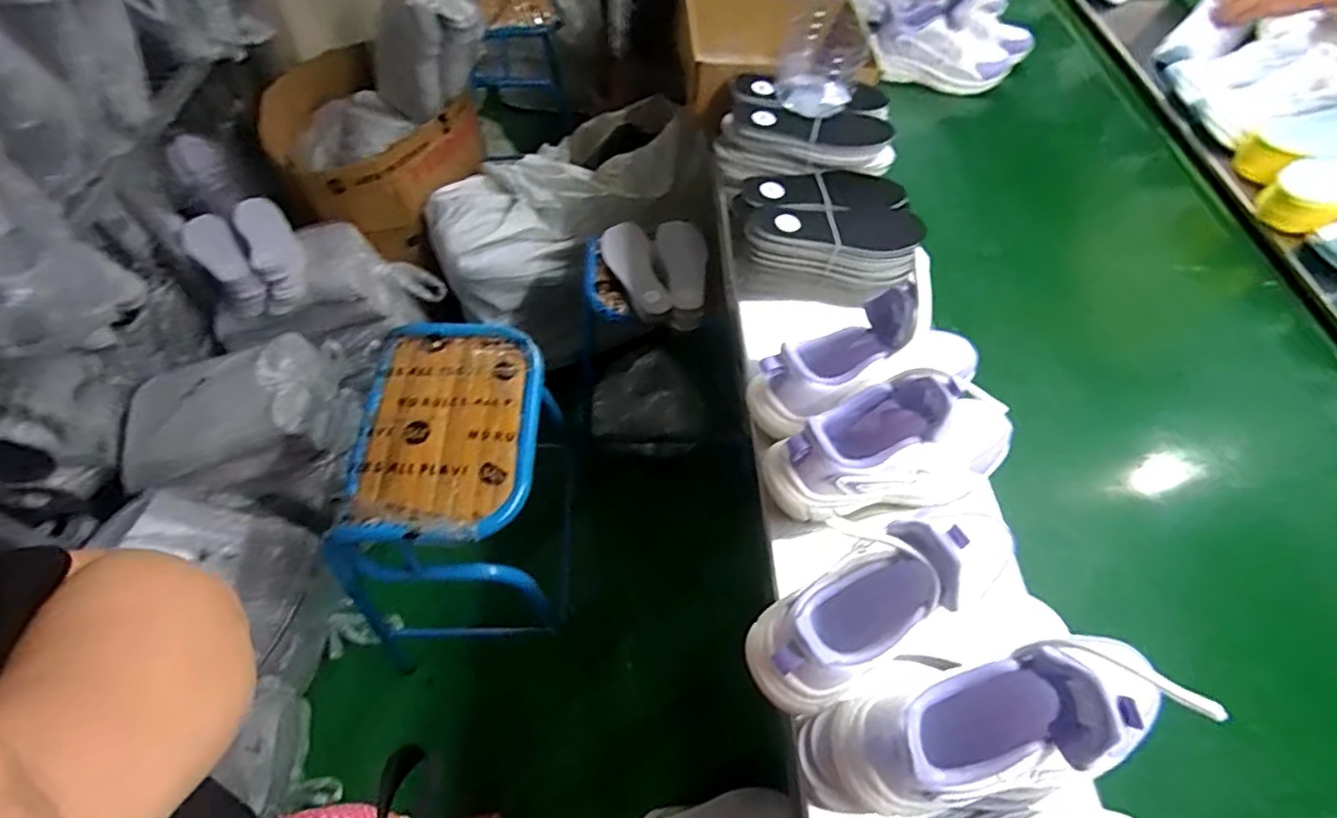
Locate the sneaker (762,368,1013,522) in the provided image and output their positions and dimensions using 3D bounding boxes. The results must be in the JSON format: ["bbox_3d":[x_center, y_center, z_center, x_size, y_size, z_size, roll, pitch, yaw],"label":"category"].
[{"bbox_3d":[0.223,0.021,0.558,0.256,0.113,0.099,-19,61,-15],"label":"sneaker"}]

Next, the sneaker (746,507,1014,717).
[{"bbox_3d":[0.173,0.144,0.451,0.221,0.120,0.099,-25,63,-18],"label":"sneaker"}]

